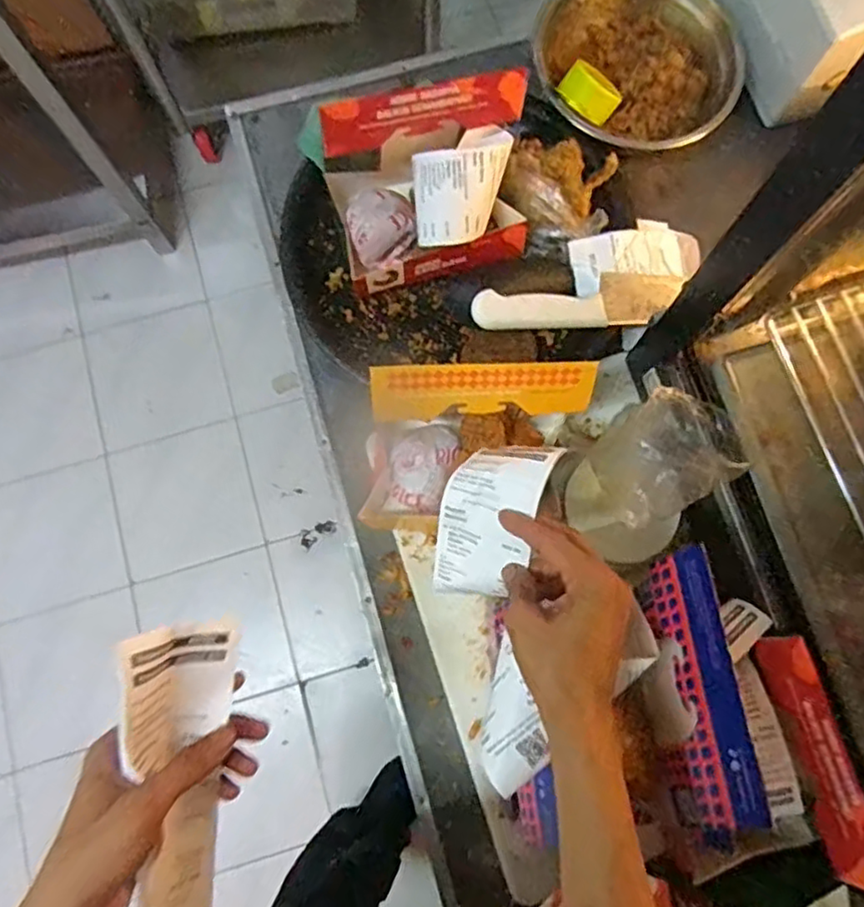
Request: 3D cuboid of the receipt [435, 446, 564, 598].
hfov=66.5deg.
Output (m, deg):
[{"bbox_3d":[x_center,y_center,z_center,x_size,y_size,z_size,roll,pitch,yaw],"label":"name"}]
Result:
[{"bbox_3d":[0.046,0.051,0.495,0.076,0.026,0.127,22,106,31],"label":"receipt"}]

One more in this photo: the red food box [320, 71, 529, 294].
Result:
[{"bbox_3d":[0.000,-0.239,0.584,0.178,0.127,0.110,-16,78,-3],"label":"red food box"}]

